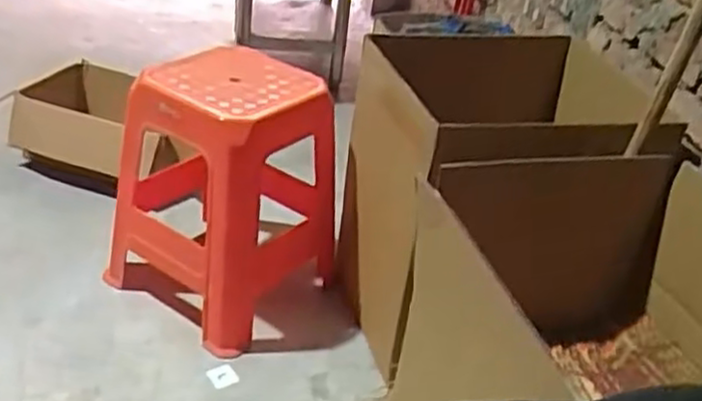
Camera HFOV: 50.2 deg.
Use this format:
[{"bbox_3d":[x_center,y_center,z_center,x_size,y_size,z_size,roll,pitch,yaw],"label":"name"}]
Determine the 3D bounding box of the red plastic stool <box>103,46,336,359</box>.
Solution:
[{"bbox_3d":[-0.265,-0.044,1.539,0.387,0.473,0.356,23,34,22],"label":"red plastic stool"}]

